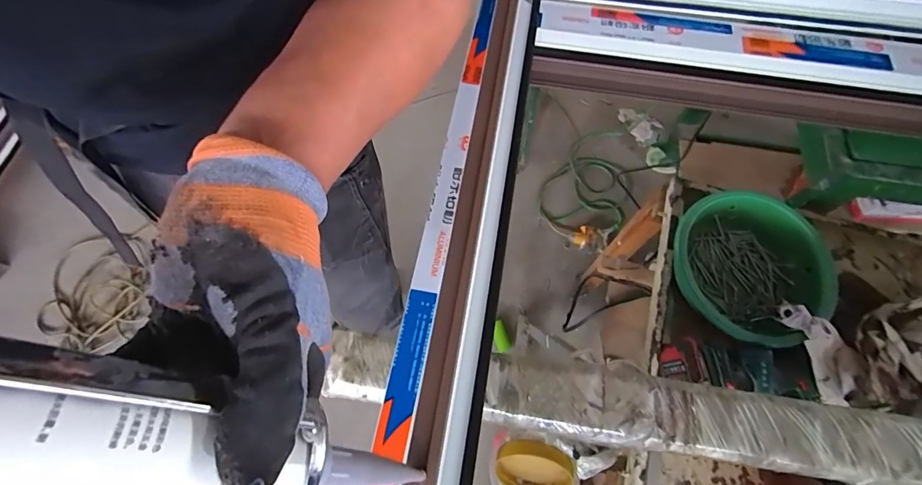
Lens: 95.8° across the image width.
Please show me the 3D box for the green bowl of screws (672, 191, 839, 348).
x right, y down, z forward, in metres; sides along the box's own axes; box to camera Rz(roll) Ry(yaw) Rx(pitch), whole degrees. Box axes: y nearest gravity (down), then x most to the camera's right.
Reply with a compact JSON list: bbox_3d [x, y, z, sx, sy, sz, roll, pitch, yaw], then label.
[{"bbox_3d":[0.416,0.041,0.622,0.214,0.078,0.211,0,68,1],"label":"green bowl of screws"}]

